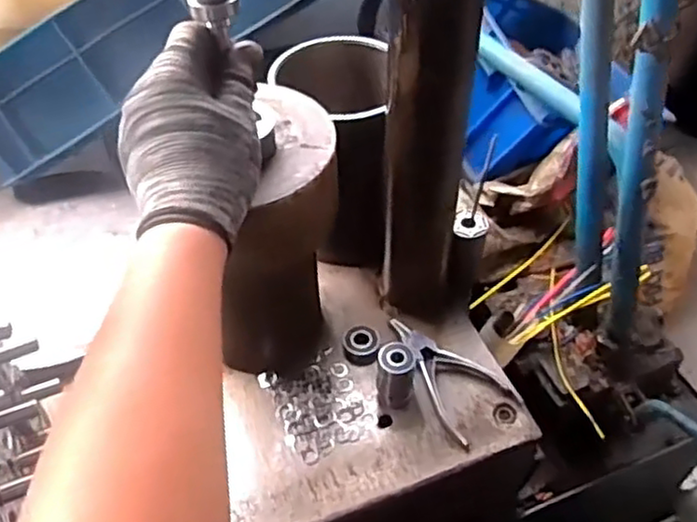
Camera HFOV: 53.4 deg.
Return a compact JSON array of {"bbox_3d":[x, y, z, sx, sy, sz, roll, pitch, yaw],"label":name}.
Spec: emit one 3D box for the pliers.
[{"bbox_3d":[0.088,0.097,0.620,0.068,0.014,0.133,-26,52,-21],"label":"pliers"}]

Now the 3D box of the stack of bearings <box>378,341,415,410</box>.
[{"bbox_3d":[0.041,0.097,0.596,0.029,0.050,0.033,5,48,6],"label":"stack of bearings"}]

